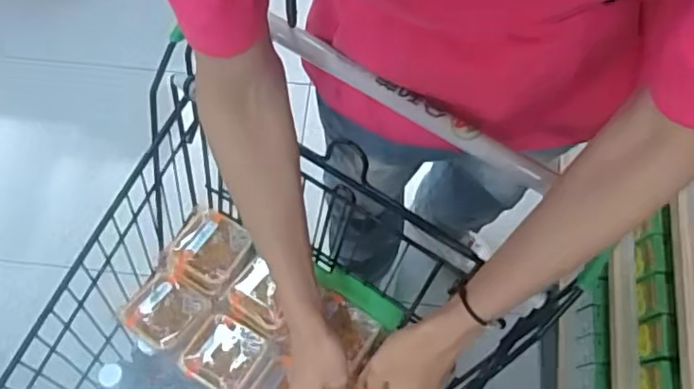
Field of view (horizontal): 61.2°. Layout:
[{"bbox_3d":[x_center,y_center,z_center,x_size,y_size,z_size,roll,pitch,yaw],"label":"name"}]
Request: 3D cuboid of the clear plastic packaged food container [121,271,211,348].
[{"bbox_3d":[-0.243,0.156,0.779,0.095,0.047,0.085,27,71,11],"label":"clear plastic packaged food container"}]

